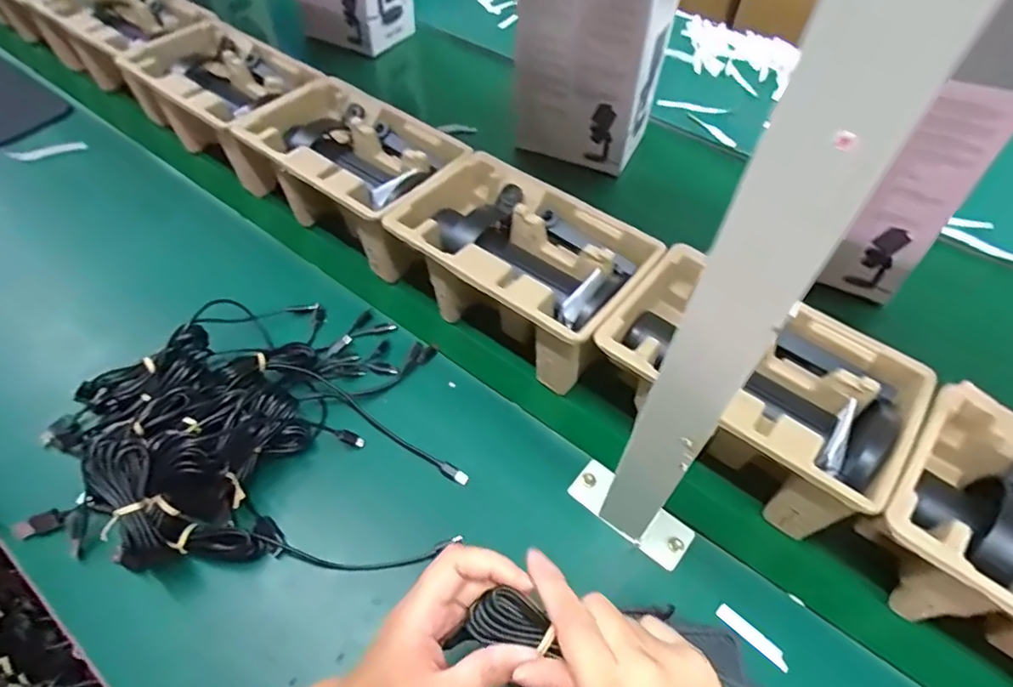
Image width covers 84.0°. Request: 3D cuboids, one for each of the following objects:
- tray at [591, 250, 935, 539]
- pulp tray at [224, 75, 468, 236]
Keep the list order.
[{"bbox_3d":[0.199,0.041,0.479,0.224,0.102,0.142,33,58,21],"label":"tray"},{"bbox_3d":[-0.177,-0.194,0.639,0.255,0.101,0.147,34,58,22],"label":"pulp tray"}]

